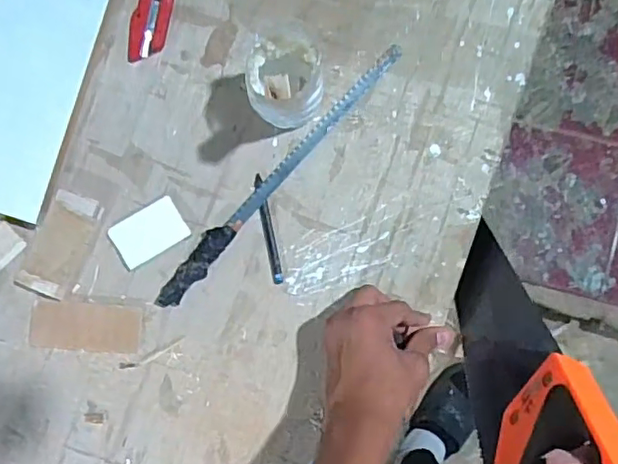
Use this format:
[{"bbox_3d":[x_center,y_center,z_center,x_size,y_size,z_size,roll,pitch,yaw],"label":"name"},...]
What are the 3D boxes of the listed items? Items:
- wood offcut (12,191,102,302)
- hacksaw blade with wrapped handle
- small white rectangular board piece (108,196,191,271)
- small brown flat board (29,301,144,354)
[{"bbox_3d":[-0.222,0.011,0.524,0.045,0.012,0.093,25,88,1],"label":"wood offcut"},{"bbox_3d":[-0.027,-0.053,0.529,0.023,0.021,0.311,41,88,2],"label":"hacksaw blade with wrapped handle"},{"bbox_3d":[-0.145,0.001,0.533,0.065,0.005,0.042,-31,87,-1],"label":"small white rectangular board piece"},{"bbox_3d":[-0.201,0.086,0.529,0.098,0.005,0.042,5,87,0],"label":"small brown flat board"}]

